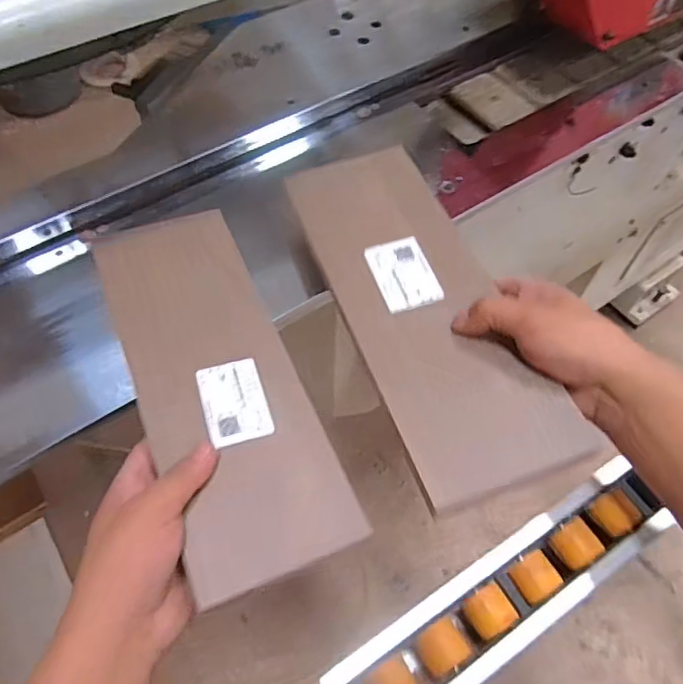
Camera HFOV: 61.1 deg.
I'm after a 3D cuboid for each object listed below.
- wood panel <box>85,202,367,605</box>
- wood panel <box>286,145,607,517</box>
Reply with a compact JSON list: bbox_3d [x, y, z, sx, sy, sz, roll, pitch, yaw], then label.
[{"bbox_3d":[-0.088,0.020,0.399,0.104,0.012,0.286,-21,61,-14],"label":"wood panel"},{"bbox_3d":[0.051,-0.037,0.407,0.109,0.013,0.295,-15,56,-10],"label":"wood panel"}]

